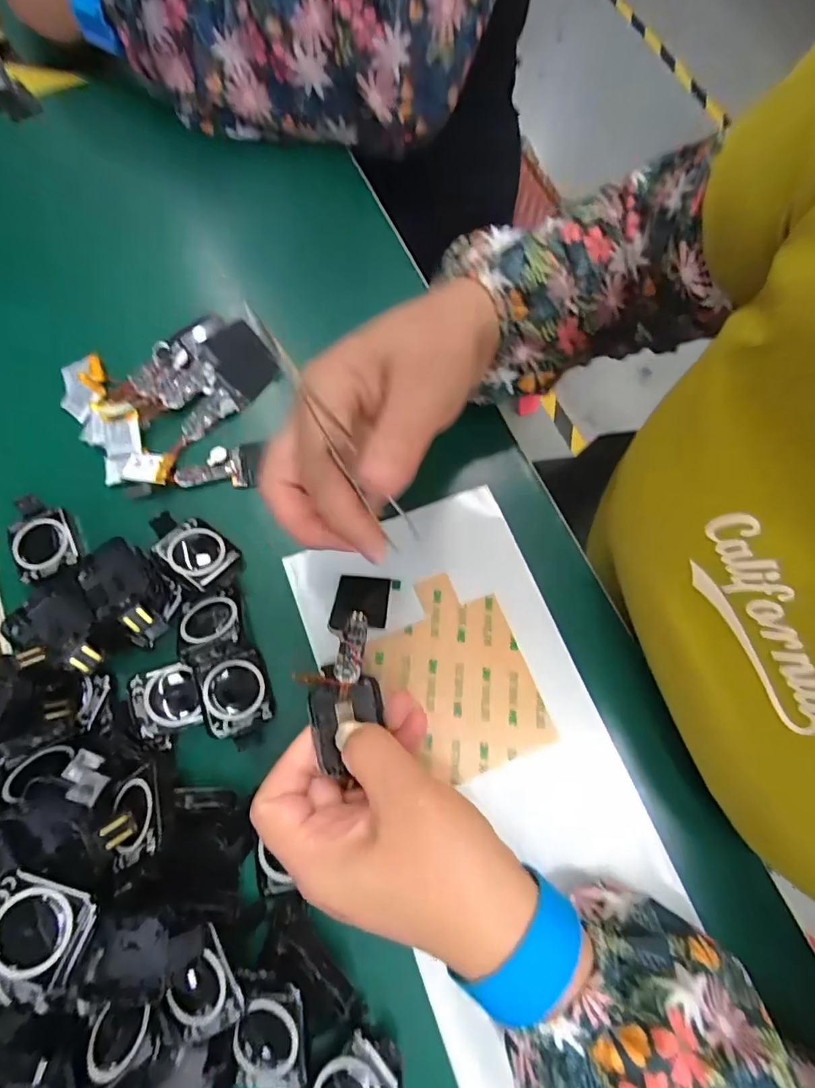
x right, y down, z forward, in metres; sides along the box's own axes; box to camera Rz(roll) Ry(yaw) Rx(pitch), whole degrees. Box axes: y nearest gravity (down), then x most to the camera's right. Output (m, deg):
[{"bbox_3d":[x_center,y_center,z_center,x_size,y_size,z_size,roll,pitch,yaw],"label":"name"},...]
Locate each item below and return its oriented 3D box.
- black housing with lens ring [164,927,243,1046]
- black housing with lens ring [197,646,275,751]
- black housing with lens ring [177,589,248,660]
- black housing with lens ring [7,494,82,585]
[{"bbox_3d":[-0.085,0.181,0.206,0.030,0.009,0.033,-30,74,-9],"label":"black housing with lens ring"},{"bbox_3d":[-0.084,0.076,0.252,0.031,0.015,0.045,-10,73,-26],"label":"black housing with lens ring"},{"bbox_3d":[-0.099,0.041,0.257,0.031,0.006,0.039,-16,43,-7],"label":"black housing with lens ring"},{"bbox_3d":[-0.202,-0.007,0.281,0.034,0.009,0.052,-29,74,-9],"label":"black housing with lens ring"}]

